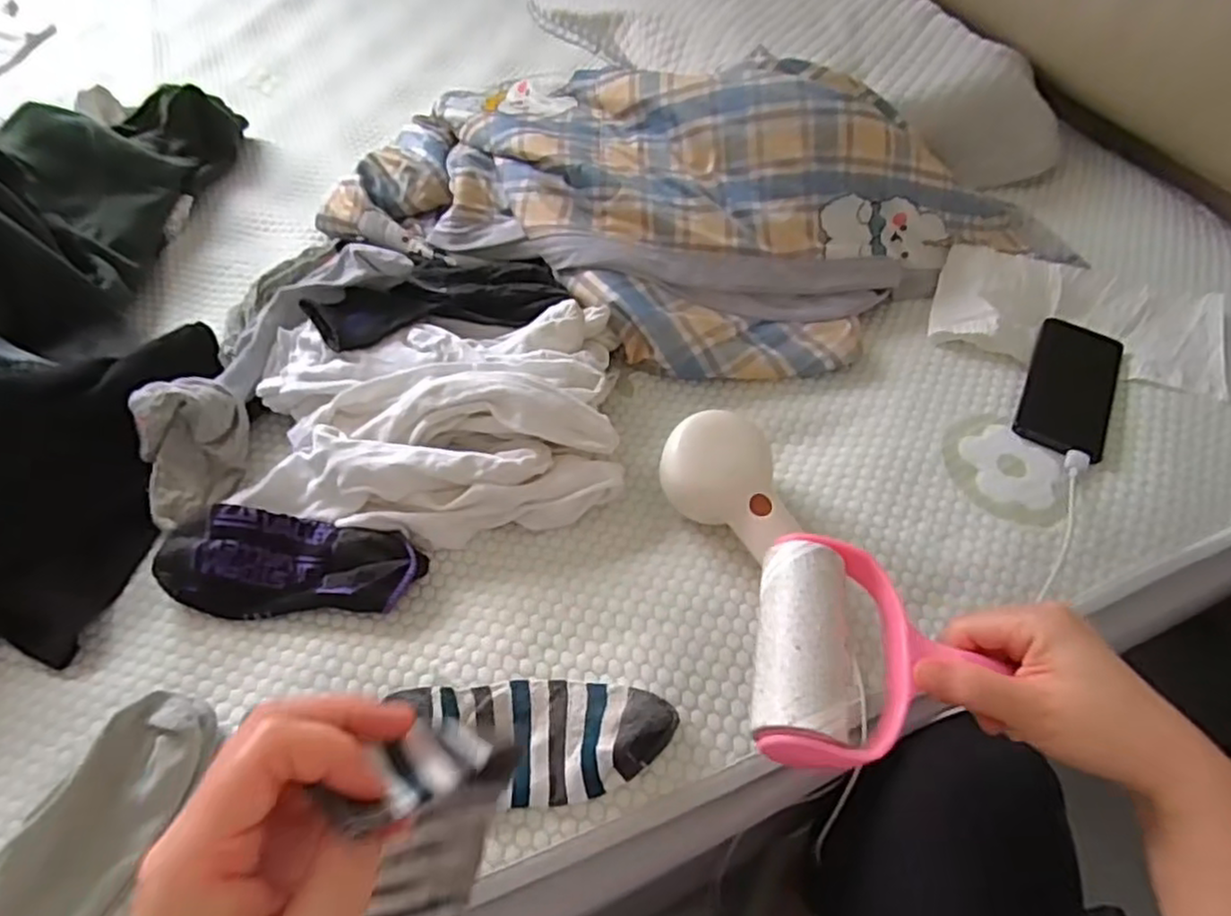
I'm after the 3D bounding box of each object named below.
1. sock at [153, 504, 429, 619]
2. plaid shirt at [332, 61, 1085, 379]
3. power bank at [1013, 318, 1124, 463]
[{"bbox_3d":[-0.229,0.073,0.493,0.176,0.034,0.069,0,55,1],"label":"sock"},{"bbox_3d":[0.048,-0.241,0.657,0.708,0.126,0.353,17,57,12],"label":"plaid shirt"},{"bbox_3d":[0.392,-0.062,0.596,0.071,0.008,0.154,25,59,17],"label":"power bank"}]

